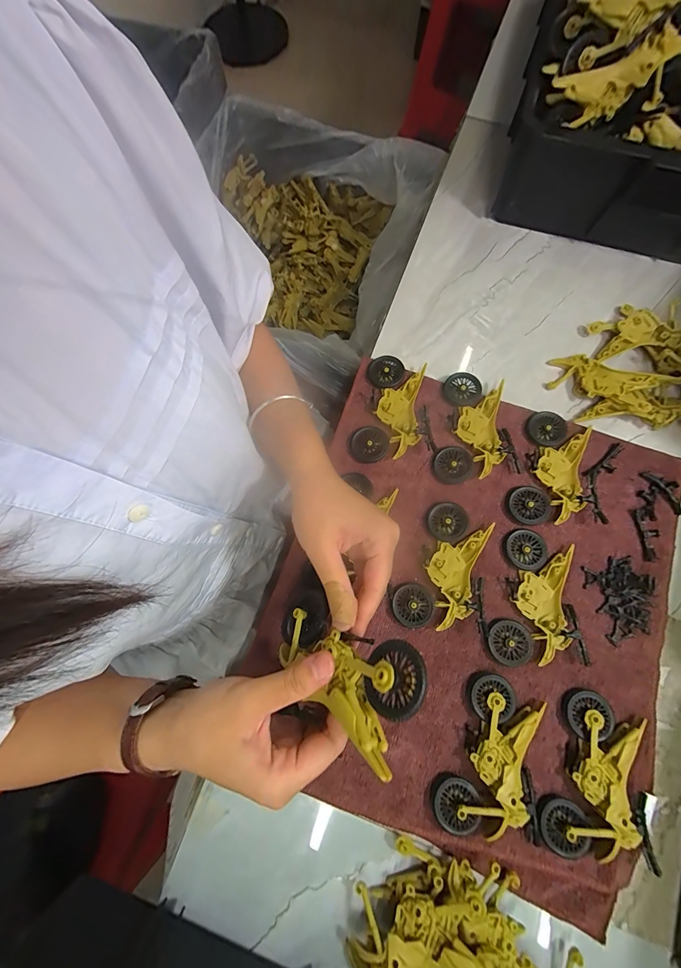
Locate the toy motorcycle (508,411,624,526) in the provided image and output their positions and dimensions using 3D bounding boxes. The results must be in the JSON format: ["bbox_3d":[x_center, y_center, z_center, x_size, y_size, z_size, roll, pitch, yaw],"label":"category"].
[{"bbox_3d":[0.219,-0.010,0.339,0.086,0.016,0.114,18,77,5],"label":"toy motorcycle"}]

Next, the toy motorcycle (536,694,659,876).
[{"bbox_3d":[0.210,0.238,0.277,0.073,0.024,0.115,23,77,6],"label":"toy motorcycle"}]

